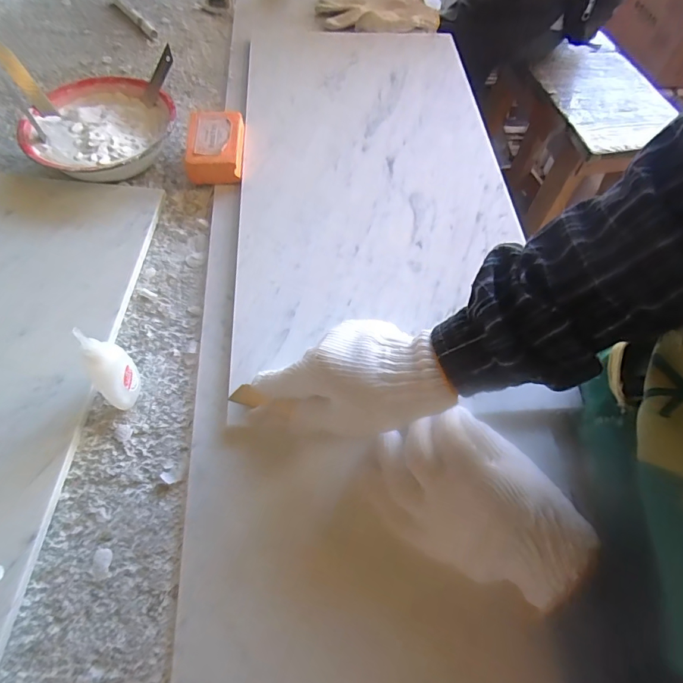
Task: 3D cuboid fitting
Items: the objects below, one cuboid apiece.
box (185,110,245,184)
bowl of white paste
[{"bbox_3d":[-0.144,-0.223,0.500,0.057,0.032,0.091,-2,62,-2],"label":"box"},{"bbox_3d":[-0.270,-0.240,0.506,0.150,0.051,0.161,1,62,-1],"label":"bowl of white paste"}]

